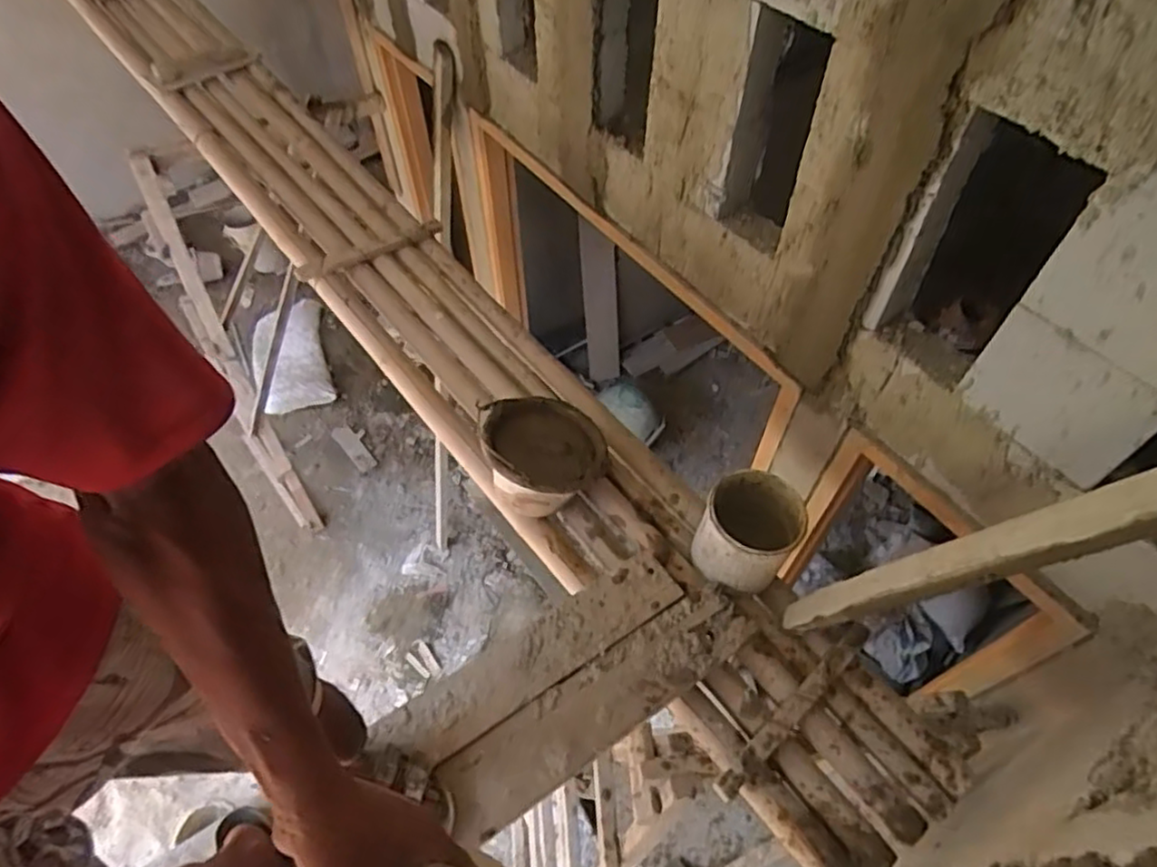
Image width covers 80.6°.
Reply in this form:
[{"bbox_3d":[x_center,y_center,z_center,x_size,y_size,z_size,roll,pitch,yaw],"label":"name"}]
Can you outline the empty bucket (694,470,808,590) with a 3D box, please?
[{"bbox_3d":[0.329,0.197,1.335,0.182,0.191,0.197,23,59,17],"label":"empty bucket"}]

